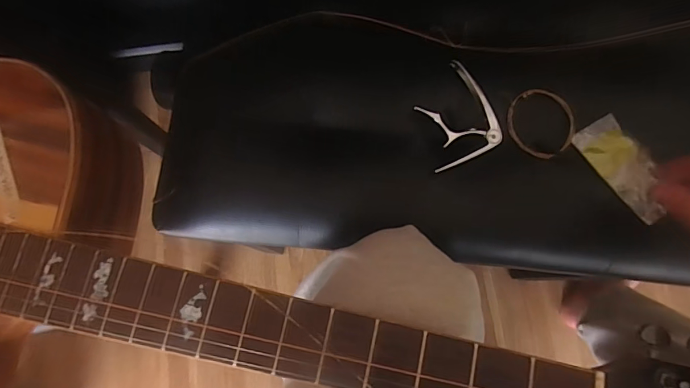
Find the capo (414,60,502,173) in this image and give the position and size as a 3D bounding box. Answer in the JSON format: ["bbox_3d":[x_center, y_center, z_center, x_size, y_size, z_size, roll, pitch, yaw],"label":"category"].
[{"bbox_3d":[0.099,-0.072,0.384,0.064,0.014,0.086,-25,78,-4],"label":"capo"}]

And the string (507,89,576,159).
[{"bbox_3d":[0.177,-0.064,0.382,0.063,0.008,0.057,40,81,9],"label":"string"}]

